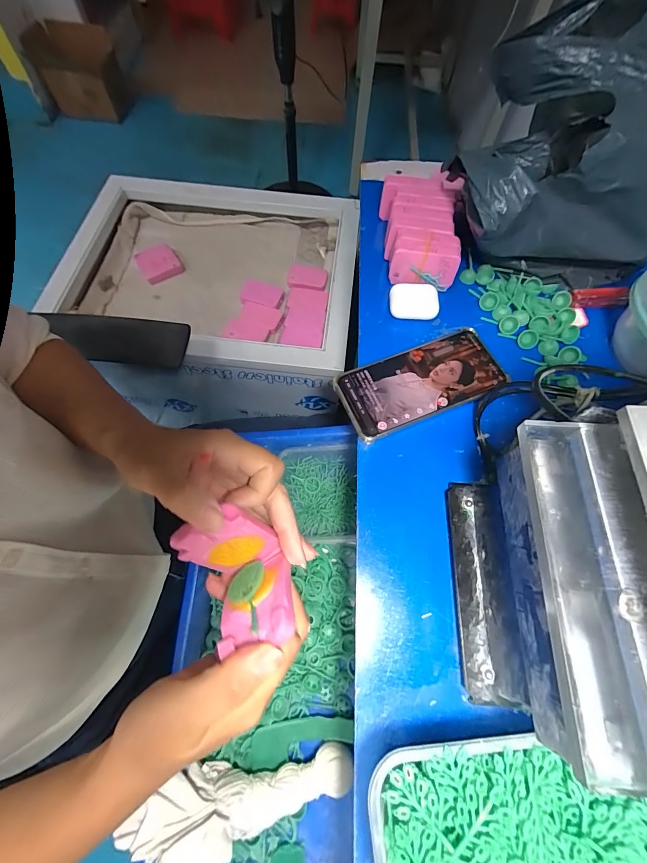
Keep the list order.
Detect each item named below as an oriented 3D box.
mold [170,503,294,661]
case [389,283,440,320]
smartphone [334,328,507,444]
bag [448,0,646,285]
[{"bbox_3d":[-0.049,0.091,0.217,0.051,0.051,0.076,-28,70,-13],"label":"mold"},{"bbox_3d":[0.099,-0.143,0.386,0.051,0.023,0.037,8,66,2],"label":"case"},{"bbox_3d":[0.097,-0.048,0.348,0.161,0.015,0.076,-19,68,-10],"label":"smartphone"},{"bbox_3d":[0.256,-0.286,0.365,0.244,0.167,0.213,-2,66,-3],"label":"bag"}]

